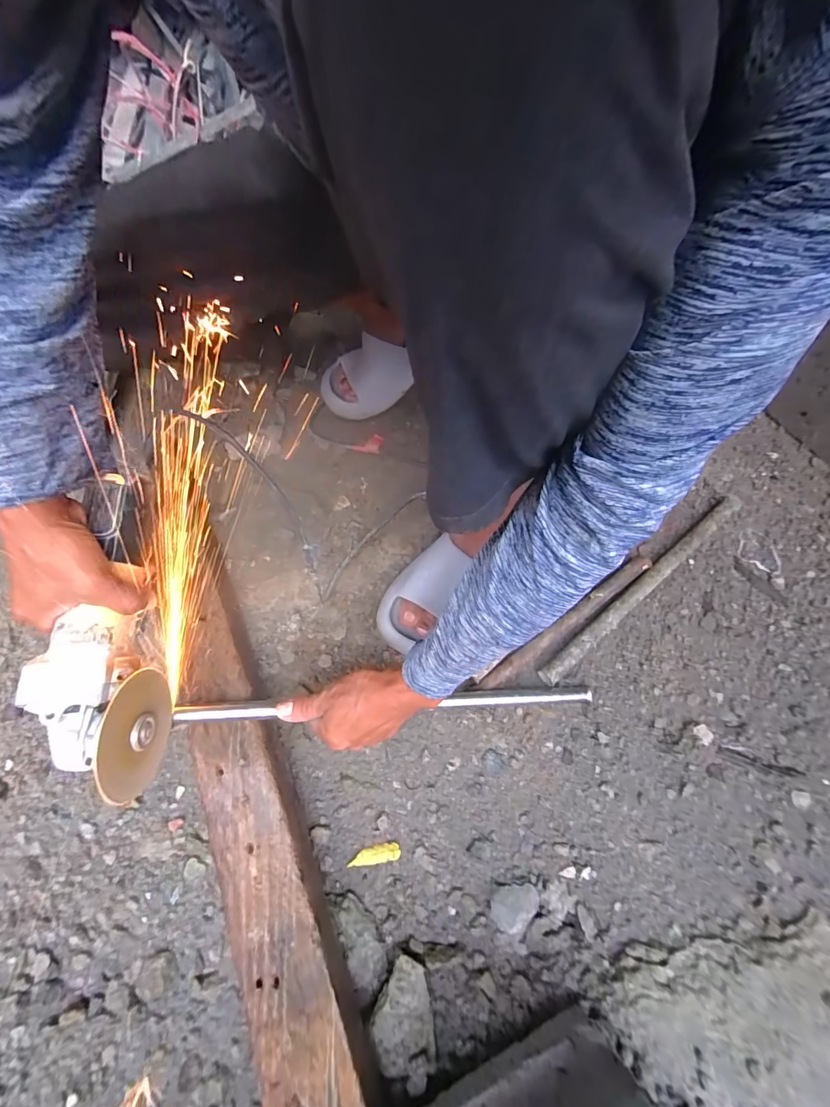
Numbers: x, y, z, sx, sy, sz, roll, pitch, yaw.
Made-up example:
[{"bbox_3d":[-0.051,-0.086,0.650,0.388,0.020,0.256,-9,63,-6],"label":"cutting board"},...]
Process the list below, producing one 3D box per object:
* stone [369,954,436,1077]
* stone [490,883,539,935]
[{"bbox_3d":[-0.013,0.439,0.384,0.055,0.016,0.074,-7,63,-4],"label":"stone"},{"bbox_3d":[0.106,0.370,0.418,0.051,0.017,0.037,0,63,-1],"label":"stone"}]

